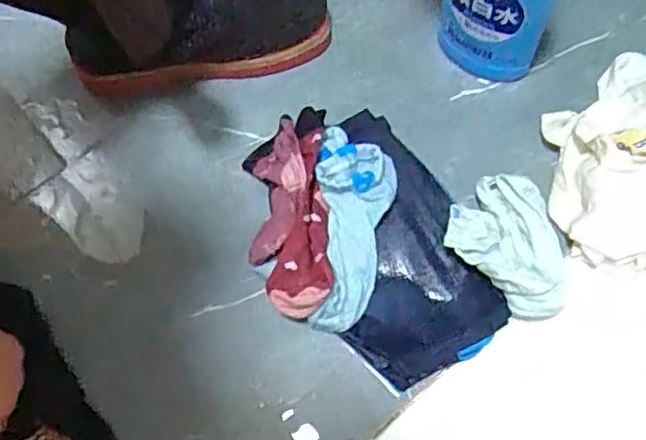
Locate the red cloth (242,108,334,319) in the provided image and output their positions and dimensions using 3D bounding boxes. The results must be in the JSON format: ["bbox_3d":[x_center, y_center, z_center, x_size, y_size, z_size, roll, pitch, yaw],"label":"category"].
[{"bbox_3d":[-0.029,0.003,0.527,0.067,0.049,0.150,-4,66,3],"label":"red cloth"}]

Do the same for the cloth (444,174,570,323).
[{"bbox_3d":[0.149,0.017,0.508,0.087,0.037,0.110,-40,69,-12],"label":"cloth"}]

